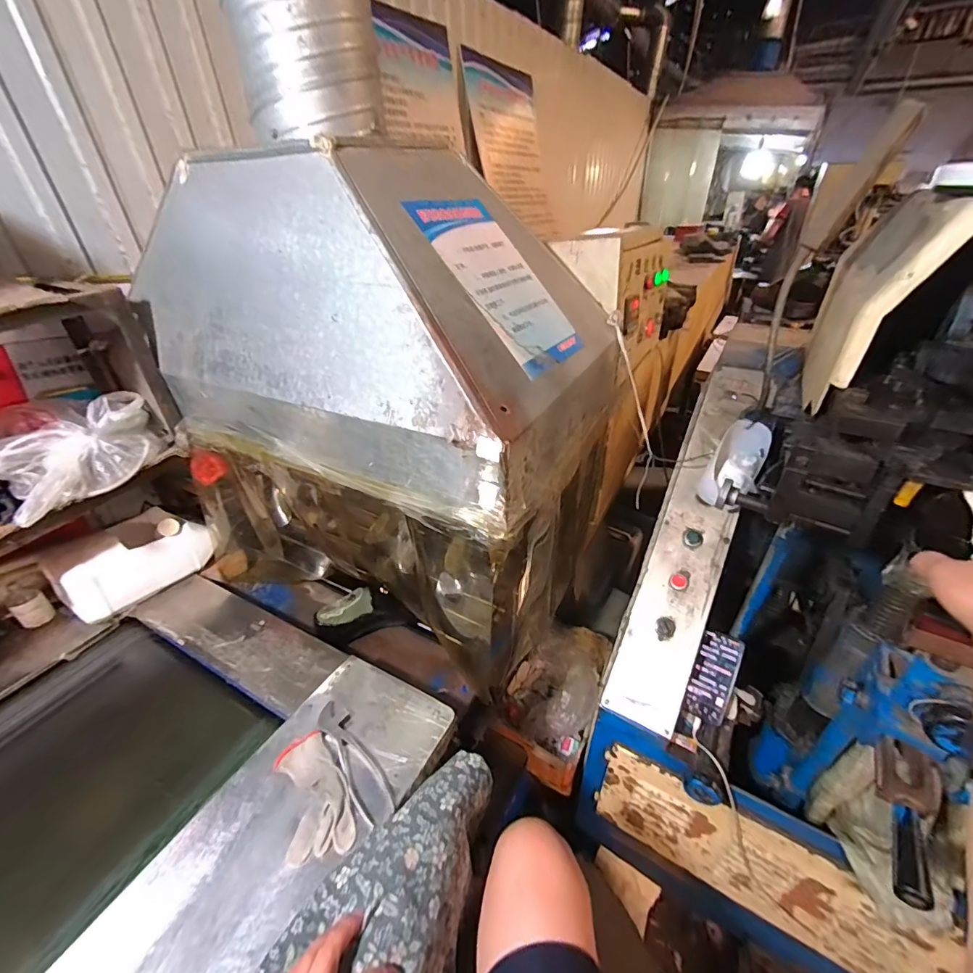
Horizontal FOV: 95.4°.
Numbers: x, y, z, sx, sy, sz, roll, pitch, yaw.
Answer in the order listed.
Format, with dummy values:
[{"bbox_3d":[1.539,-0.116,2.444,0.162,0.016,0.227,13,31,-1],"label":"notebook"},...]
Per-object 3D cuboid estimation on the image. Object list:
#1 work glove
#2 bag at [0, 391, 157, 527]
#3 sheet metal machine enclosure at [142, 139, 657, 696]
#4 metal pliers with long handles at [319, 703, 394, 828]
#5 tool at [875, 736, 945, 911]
[{"bbox_3d":[-0.232,0.409,0.592,0.078,0.012,0.161,-17,36,-22],"label":"work glove"},{"bbox_3d":[-0.728,-0.061,0.761,0.245,0.105,0.312,22,40,32],"label":"bag"},{"bbox_3d":[-0.169,-0.169,0.887,0.723,0.738,0.488,15,37,24],"label":"sheet metal machine enclosure"},{"bbox_3d":[-0.190,0.382,0.629,0.047,0.011,0.193,-23,39,-29],"label":"metal pliers with long handles"},{"bbox_3d":[0.412,0.315,0.439,0.050,0.033,0.174,24,41,33],"label":"tool"}]

